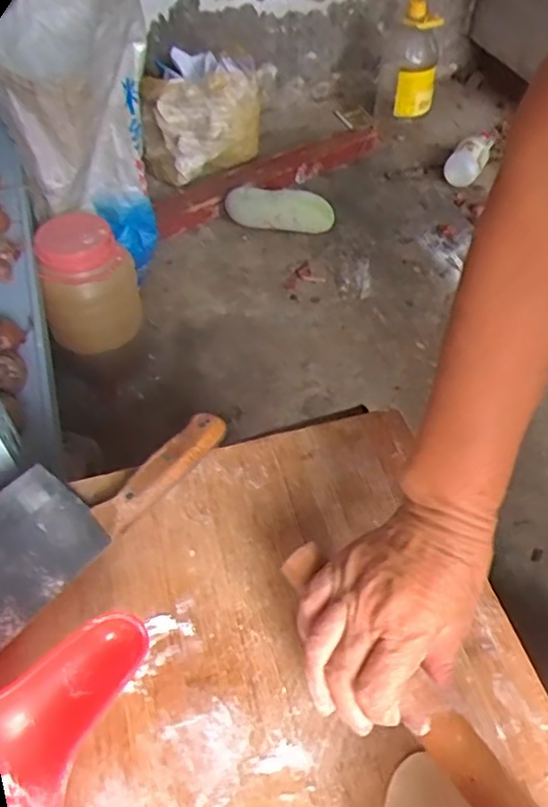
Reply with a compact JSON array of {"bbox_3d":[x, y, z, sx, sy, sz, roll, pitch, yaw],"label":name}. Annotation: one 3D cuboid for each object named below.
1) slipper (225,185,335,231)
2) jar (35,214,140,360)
[{"bbox_3d":[0.019,-0.494,1.589,0.277,0.087,0.088,3,50,-12],"label":"slipper"},{"bbox_3d":[-0.334,-0.217,1.136,0.161,0.226,0.132,-15,52,-11],"label":"jar"}]

